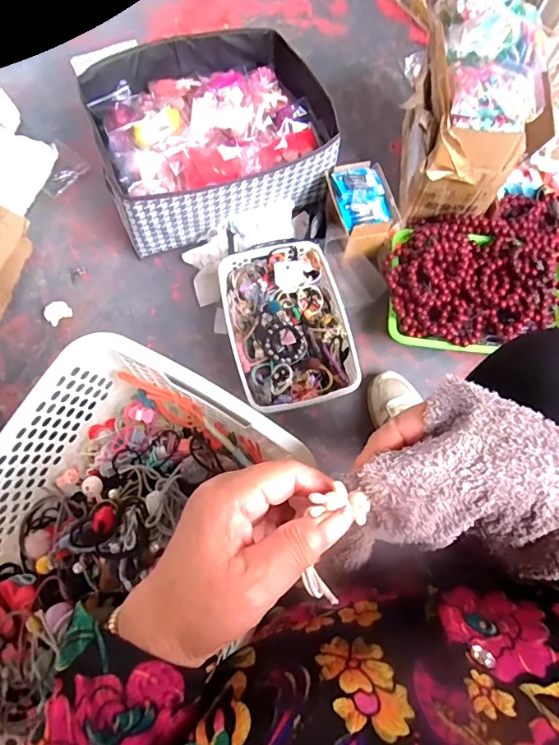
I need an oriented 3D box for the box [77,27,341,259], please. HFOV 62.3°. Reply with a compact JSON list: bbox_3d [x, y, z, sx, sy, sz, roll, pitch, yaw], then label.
[{"bbox_3d":[-0.130,-0.462,0.918,0.423,0.164,0.370,-20,74,-8],"label":"box"}]

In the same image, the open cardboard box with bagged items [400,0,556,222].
[{"bbox_3d":[0.331,-0.468,0.860,0.196,0.317,0.277,-6,72,-4],"label":"open cardboard box with bagged items"}]

